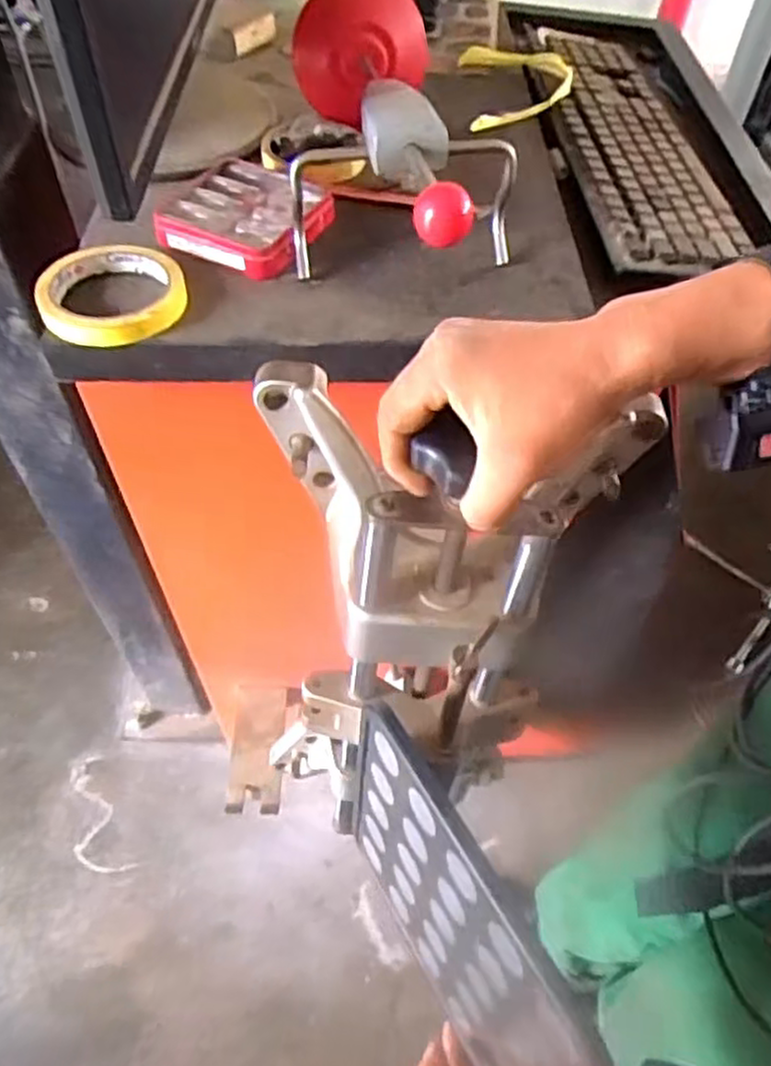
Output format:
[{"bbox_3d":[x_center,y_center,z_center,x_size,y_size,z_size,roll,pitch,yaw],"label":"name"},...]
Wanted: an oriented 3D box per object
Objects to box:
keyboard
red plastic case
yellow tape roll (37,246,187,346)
[{"bbox_3d":[0.220,-0.393,0.699,0.115,0.017,0.456,0,54,-4],"label":"keyboard"},{"bbox_3d":[-0.109,-0.247,0.565,0.116,0.020,0.112,21,55,11],"label":"red plastic case"},{"bbox_3d":[-0.190,-0.167,0.511,0.097,0.017,0.097,-7,54,-9],"label":"yellow tape roll"}]

